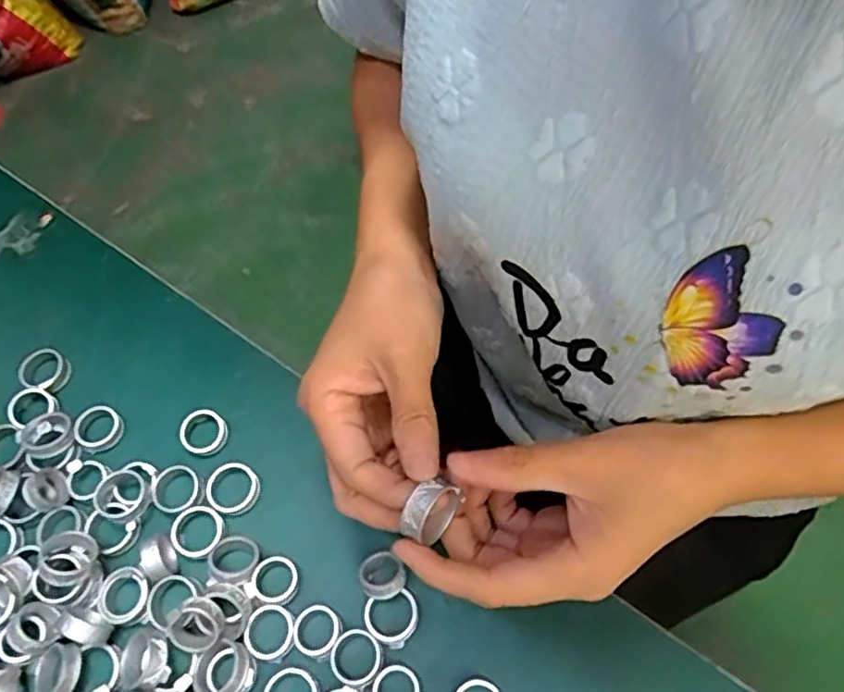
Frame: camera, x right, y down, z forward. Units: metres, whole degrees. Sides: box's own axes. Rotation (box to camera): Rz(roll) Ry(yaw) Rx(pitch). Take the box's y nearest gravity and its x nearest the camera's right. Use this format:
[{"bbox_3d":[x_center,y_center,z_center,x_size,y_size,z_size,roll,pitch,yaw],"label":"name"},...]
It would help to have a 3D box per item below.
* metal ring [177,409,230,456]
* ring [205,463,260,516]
[{"bbox_3d":[-0.124,0.048,0.364,0.027,0.006,0.025,-1,63,3],"label":"metal ring"},{"bbox_3d":[-0.103,0.077,0.351,0.029,0.010,0.027,-1,63,3],"label":"ring"}]

